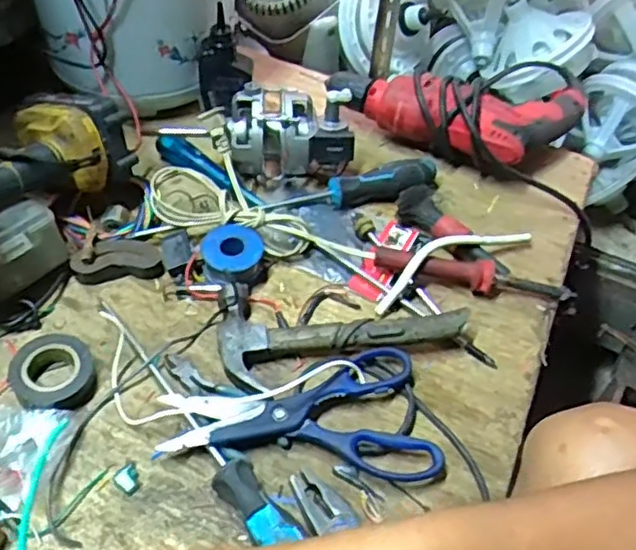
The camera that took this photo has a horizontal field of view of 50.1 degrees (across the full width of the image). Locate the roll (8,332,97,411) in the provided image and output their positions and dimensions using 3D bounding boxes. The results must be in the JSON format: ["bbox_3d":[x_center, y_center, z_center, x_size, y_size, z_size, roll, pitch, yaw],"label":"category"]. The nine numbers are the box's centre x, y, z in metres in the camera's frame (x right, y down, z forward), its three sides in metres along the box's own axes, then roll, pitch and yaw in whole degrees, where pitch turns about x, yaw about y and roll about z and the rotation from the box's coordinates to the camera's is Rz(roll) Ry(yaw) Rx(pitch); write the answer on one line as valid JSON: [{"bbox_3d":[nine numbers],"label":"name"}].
[{"bbox_3d":[-0.203,0.077,0.524,0.058,0.022,0.060,3,50,-4],"label":"roll"}]

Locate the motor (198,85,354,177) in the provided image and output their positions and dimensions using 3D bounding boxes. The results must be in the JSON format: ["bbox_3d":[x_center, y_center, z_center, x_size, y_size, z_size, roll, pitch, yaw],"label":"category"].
[{"bbox_3d":[-0.039,-0.138,0.665,0.141,0.076,0.067,1,50,-6],"label":"motor"}]

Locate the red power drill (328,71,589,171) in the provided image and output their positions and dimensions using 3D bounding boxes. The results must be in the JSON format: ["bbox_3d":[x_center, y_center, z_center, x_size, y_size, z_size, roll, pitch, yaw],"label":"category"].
[{"bbox_3d":[0.148,-0.165,0.715,0.270,0.080,0.114,5,50,-2],"label":"red power drill"}]

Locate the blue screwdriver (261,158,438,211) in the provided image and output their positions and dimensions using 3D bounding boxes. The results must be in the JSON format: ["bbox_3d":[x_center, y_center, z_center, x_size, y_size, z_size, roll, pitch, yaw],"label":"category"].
[{"bbox_3d":[0.036,-0.086,0.668,0.172,0.029,0.037,-9,51,-13],"label":"blue screwdriver"}]

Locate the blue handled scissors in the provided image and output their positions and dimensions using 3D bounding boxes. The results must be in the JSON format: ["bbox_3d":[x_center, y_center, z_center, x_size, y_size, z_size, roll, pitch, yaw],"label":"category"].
[{"bbox_3d":[-0.009,0.097,0.525,0.204,0.018,0.105,7,50,0],"label":"blue handled scissors"}]

